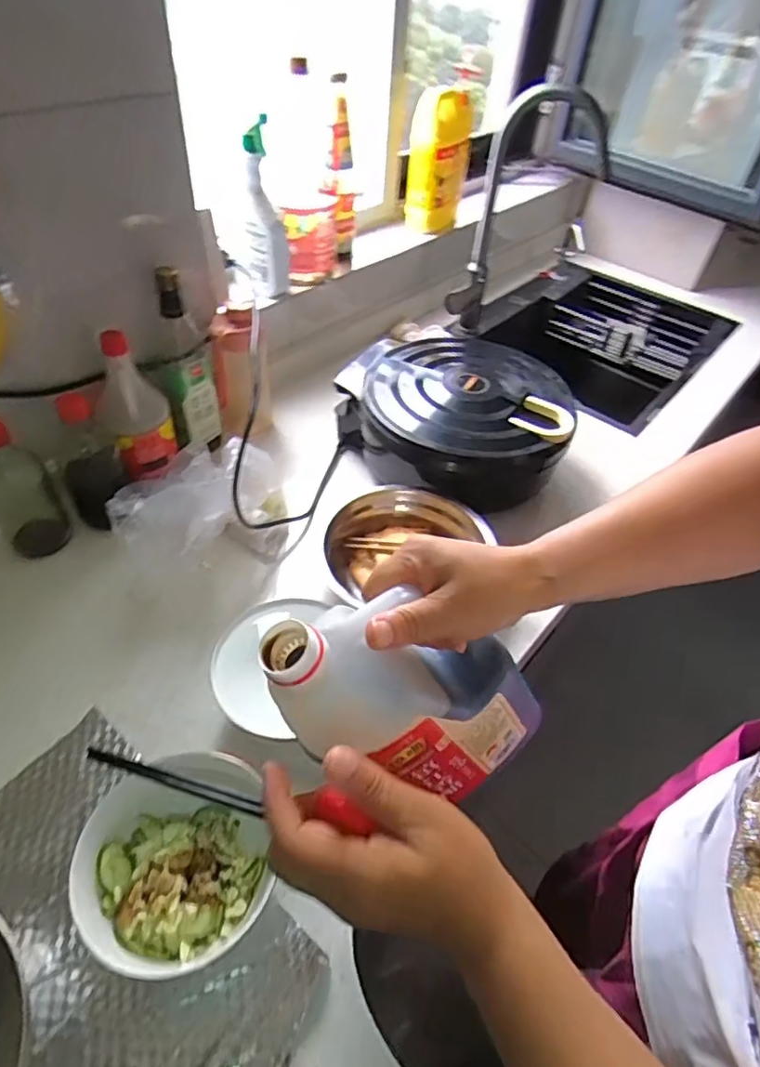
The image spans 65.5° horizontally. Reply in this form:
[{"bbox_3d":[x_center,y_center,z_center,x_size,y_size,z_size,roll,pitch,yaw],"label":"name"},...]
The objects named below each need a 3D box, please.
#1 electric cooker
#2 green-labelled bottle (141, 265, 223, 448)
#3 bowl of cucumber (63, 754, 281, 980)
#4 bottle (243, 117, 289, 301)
[{"bbox_3d":[0.100,-0.167,0.860,0.322,0.115,0.294,3,47,-3],"label":"electric cooker"},{"bbox_3d":[-0.268,-0.222,0.802,0.078,0.249,0.067,-2,47,-8],"label":"green-labelled bottle"},{"bbox_3d":[-0.165,0.264,0.474,0.142,0.079,0.148,3,47,-3],"label":"bowl of cucumber"},{"bbox_3d":[-0.189,-0.470,0.874,0.092,0.219,0.046,17,47,10],"label":"bottle"}]

